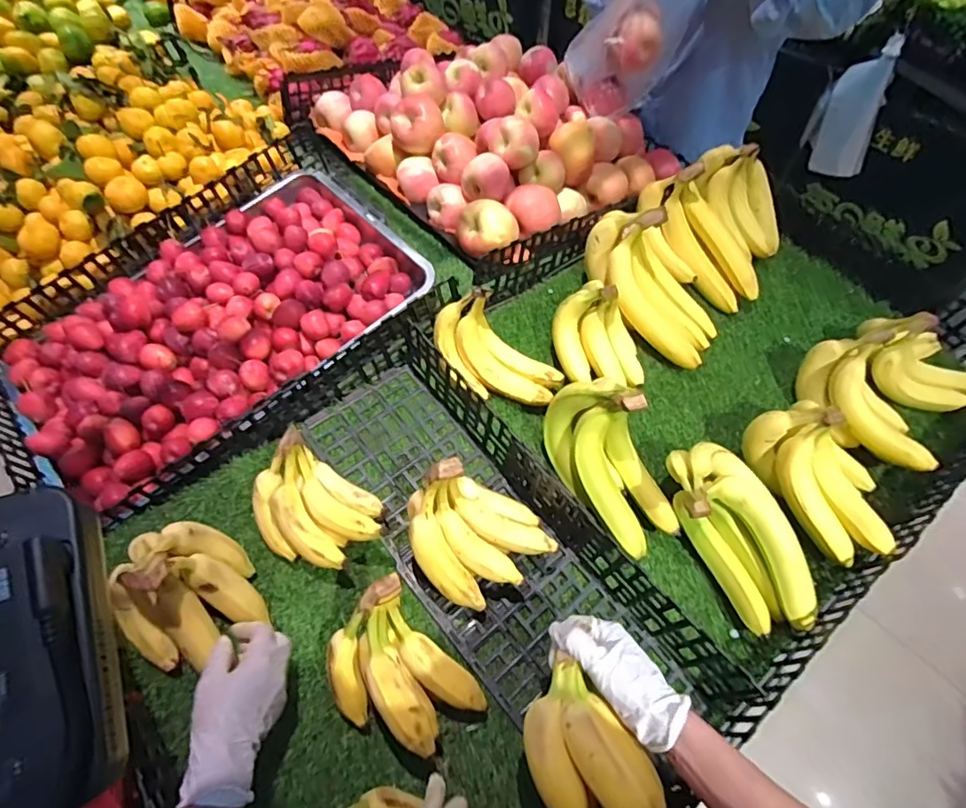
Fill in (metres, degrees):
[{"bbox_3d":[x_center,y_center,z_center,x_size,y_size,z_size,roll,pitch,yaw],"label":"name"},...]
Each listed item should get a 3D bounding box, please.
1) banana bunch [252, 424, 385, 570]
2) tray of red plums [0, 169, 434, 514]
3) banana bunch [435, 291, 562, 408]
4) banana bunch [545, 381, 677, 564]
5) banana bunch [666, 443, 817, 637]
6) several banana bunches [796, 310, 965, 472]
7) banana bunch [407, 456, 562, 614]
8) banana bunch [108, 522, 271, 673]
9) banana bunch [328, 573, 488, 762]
[{"bbox_3d":[-0.199,0.128,0.646,0.163,0.100,0.123,39,64,23],"label":"banana bunch"},{"bbox_3d":[-0.400,-0.127,0.820,0.585,0.098,0.427,-32,62,-20],"label":"tray of red plums"},{"bbox_3d":[0.014,-0.068,0.763,0.196,0.086,0.103,39,62,-1],"label":"banana bunch"},{"bbox_3d":[0.168,0.072,0.679,0.107,0.132,0.216,-20,58,-14],"label":"banana bunch"},{"bbox_3d":[0.321,0.155,0.662,0.135,0.083,0.236,-28,85,-18],"label":"banana bunch"},{"bbox_3d":[0.606,-0.047,0.784,0.261,0.113,0.204,-37,64,-23],"label":"several banana bunches"},{"bbox_3d":[-0.003,0.147,0.627,0.153,0.132,0.139,-13,57,-10],"label":"banana bunch"},{"bbox_3d":[-0.324,0.198,0.570,0.127,0.152,0.118,0,56,-1],"label":"banana bunch"},{"bbox_3d":[-0.089,0.285,0.558,0.118,0.103,0.154,-37,64,-23],"label":"banana bunch"}]

